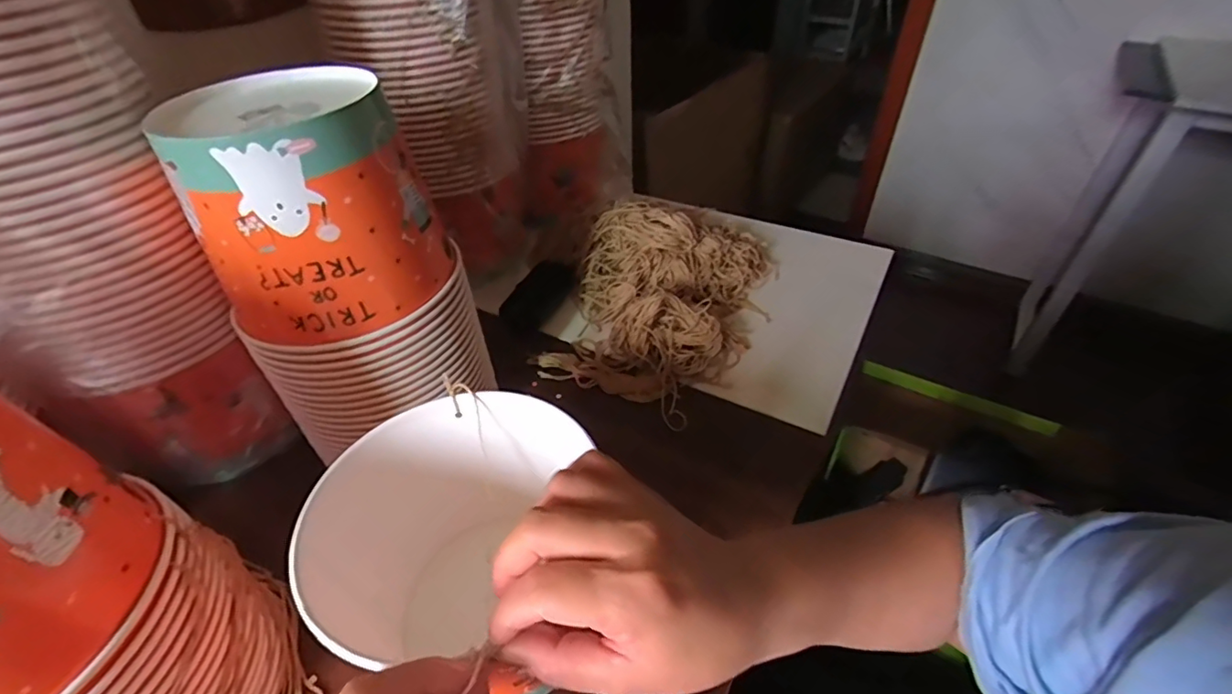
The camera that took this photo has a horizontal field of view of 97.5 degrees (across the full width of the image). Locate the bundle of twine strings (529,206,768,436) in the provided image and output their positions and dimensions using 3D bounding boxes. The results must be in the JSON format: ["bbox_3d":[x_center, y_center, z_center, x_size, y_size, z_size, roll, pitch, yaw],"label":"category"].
[{"bbox_3d":[0.052,-0.073,0.600,0.206,0.092,0.301,19,47,21],"label":"bundle of twine strings"}]

